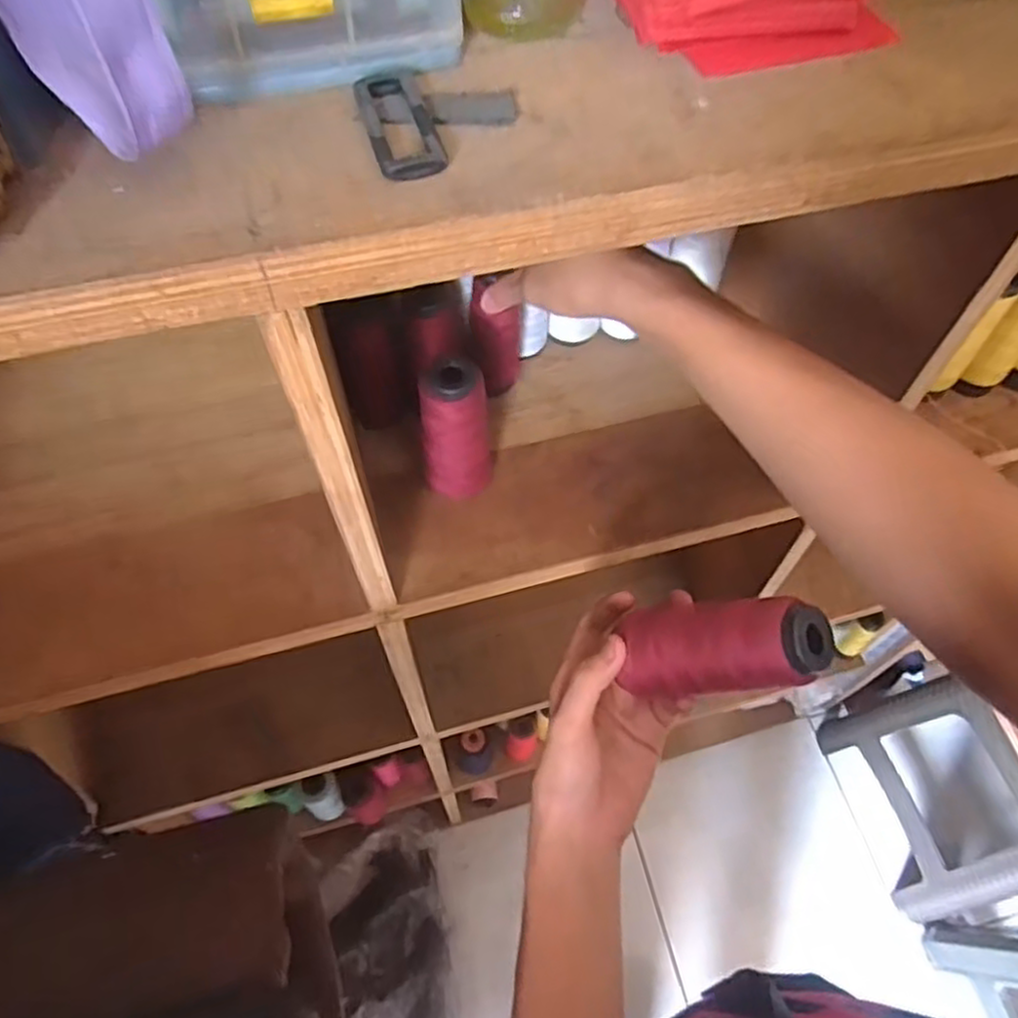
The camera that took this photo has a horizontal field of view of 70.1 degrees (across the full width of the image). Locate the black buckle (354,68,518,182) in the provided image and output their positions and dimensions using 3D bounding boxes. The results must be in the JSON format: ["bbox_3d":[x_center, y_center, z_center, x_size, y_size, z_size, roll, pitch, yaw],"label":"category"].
[{"bbox_3d":[-0.024,-0.146,0.268,0.058,0.006,0.060,-16,60,-10],"label":"black buckle"}]

